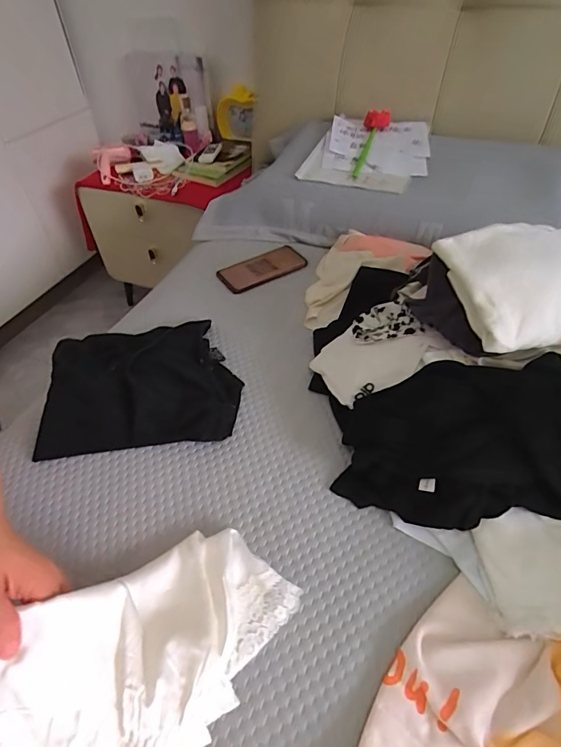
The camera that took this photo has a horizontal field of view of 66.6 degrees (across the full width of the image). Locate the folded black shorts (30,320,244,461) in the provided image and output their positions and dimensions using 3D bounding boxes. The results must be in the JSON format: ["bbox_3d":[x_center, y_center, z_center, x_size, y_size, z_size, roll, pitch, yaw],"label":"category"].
[{"bbox_3d":[-0.195,0.012,0.613,0.263,0.046,0.228,-8,46,-6],"label":"folded black shorts"}]

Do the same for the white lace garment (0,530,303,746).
[{"bbox_3d":[-0.107,0.217,0.349,0.236,0.093,0.141,-30,51,-25],"label":"white lace garment"}]

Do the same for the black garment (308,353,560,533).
[{"bbox_3d":[0.176,0.073,0.459,0.305,0.149,0.147,8,46,10],"label":"black garment"}]

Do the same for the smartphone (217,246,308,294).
[{"bbox_3d":[-0.033,-0.204,0.822,0.168,0.013,0.089,-29,51,-24],"label":"smartphone"}]

